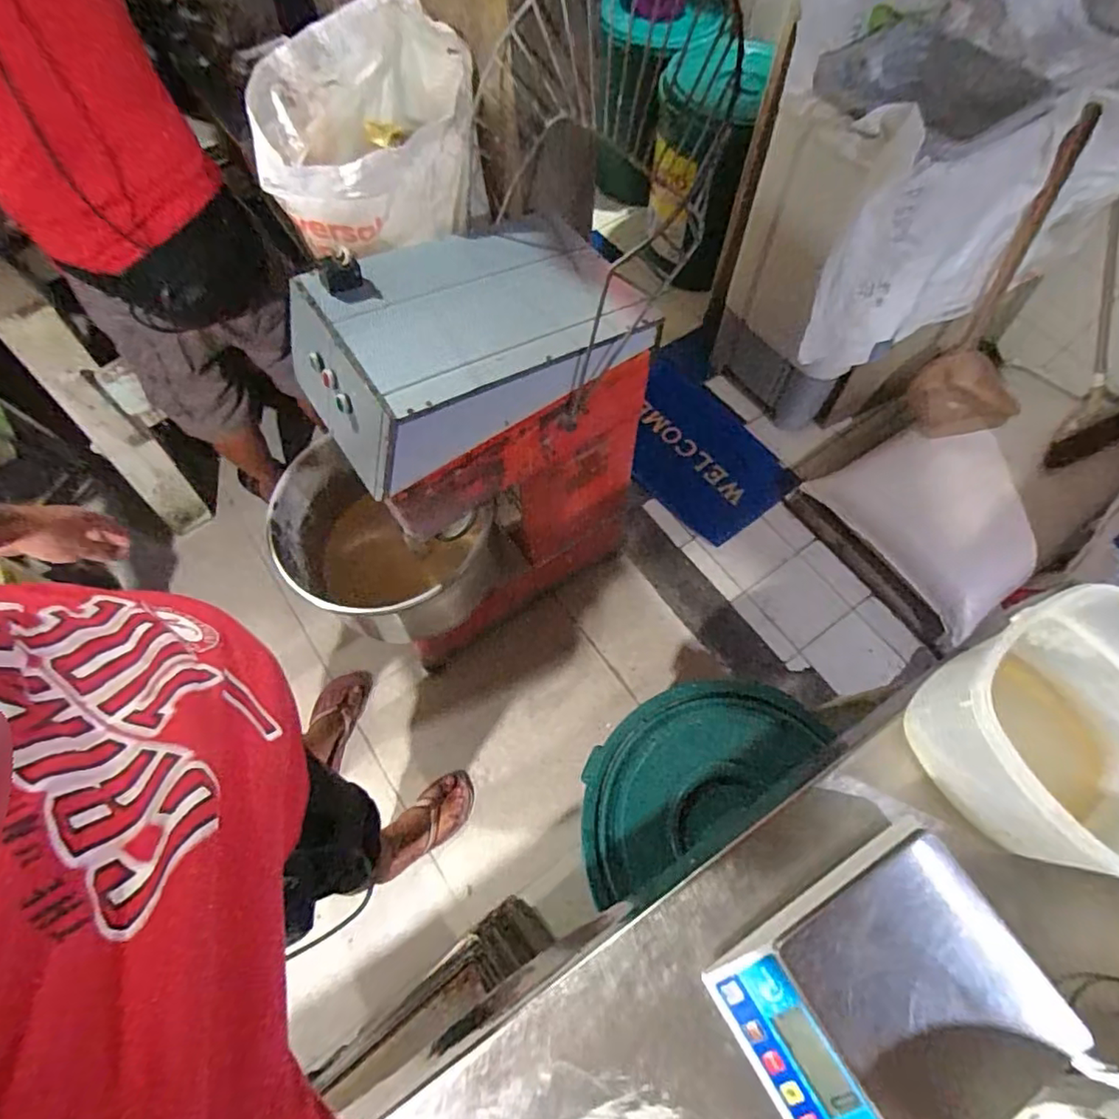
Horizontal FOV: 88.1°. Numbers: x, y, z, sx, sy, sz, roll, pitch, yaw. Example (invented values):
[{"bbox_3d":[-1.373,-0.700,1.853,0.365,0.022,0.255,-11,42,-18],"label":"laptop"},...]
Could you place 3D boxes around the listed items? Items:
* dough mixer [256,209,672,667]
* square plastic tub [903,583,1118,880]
[{"bbox_3d":[-0.209,-0.163,1.189,0.702,0.855,0.394,-37,71,-14],"label":"dough mixer"},{"bbox_3d":[0.479,0.168,0.553,0.215,0.168,0.221,-24,68,-9],"label":"square plastic tub"}]

